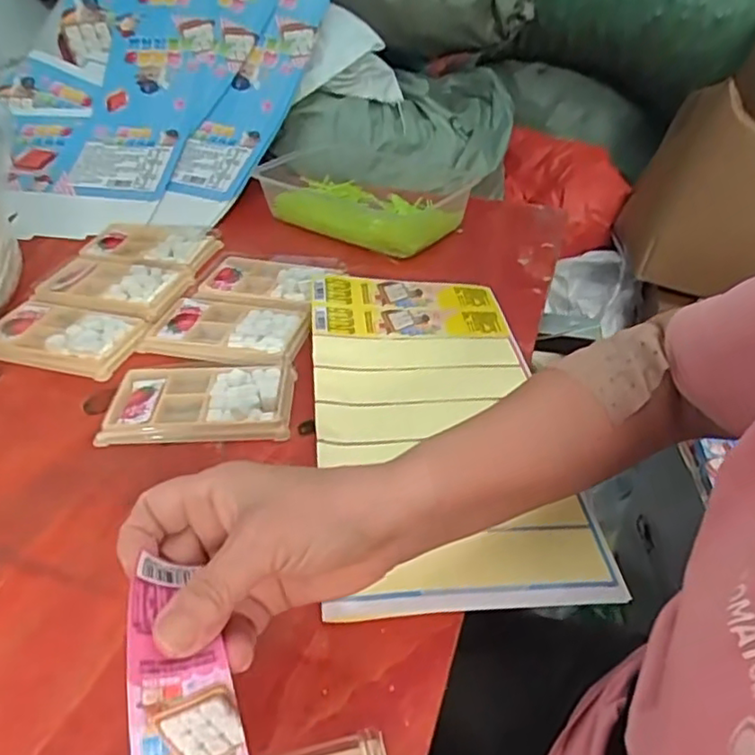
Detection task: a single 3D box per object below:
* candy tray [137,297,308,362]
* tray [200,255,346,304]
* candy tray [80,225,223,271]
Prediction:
[{"bbox_3d":[-0.130,-0.043,0.556,0.135,0.012,0.080,7,40,10],"label":"candy tray"},{"bbox_3d":[-0.105,-0.100,0.618,0.127,0.013,0.080,7,40,10],"label":"tray"},{"bbox_3d":[-0.245,-0.143,0.683,0.139,0.018,0.079,8,40,11],"label":"candy tray"}]

